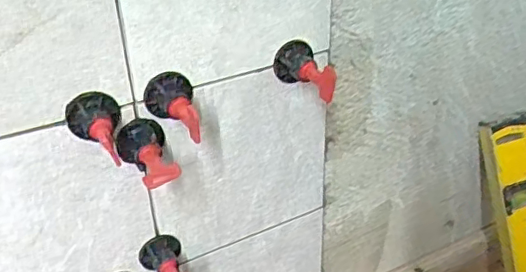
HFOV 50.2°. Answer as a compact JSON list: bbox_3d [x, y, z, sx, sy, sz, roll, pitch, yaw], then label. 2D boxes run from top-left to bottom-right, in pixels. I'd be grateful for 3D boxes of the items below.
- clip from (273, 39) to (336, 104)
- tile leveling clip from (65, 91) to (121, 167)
[{"bbox_3d":[0.027,-0.044,0.384,0.030,0.024,0.048,-9,34,-12],"label":"clip"},{"bbox_3d":[-0.098,-0.005,0.332,0.031,0.028,0.041,-12,34,-17],"label":"tile leveling clip"}]

